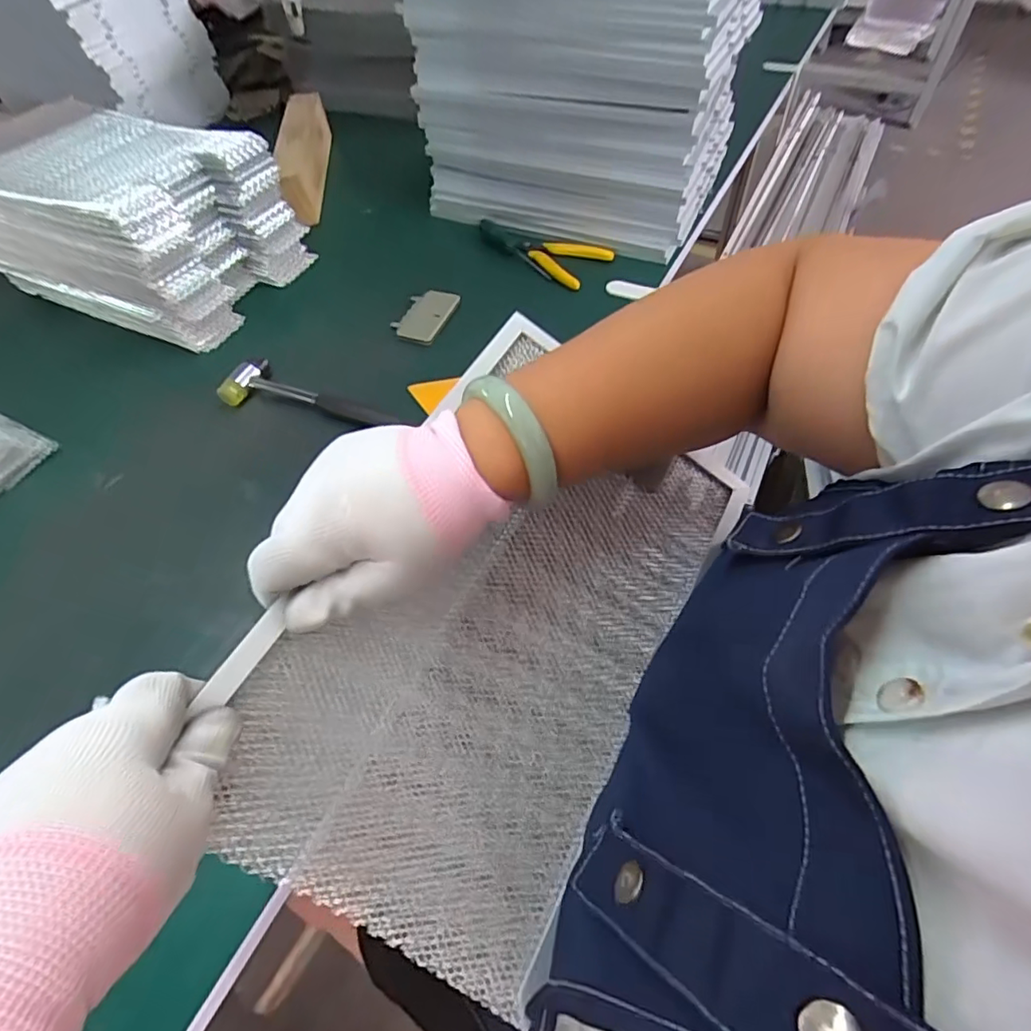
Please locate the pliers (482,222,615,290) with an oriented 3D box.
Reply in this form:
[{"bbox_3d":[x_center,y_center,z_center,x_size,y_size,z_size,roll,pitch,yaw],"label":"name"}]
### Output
[{"bbox_3d":[0.026,-0.338,0.705,0.173,0.018,0.073,30,63,22],"label":"pliers"}]

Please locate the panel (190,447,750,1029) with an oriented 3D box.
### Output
[{"bbox_3d":[-0.001,0.053,0.314,0.194,0.021,0.322,37,65,-8],"label":"panel"}]

